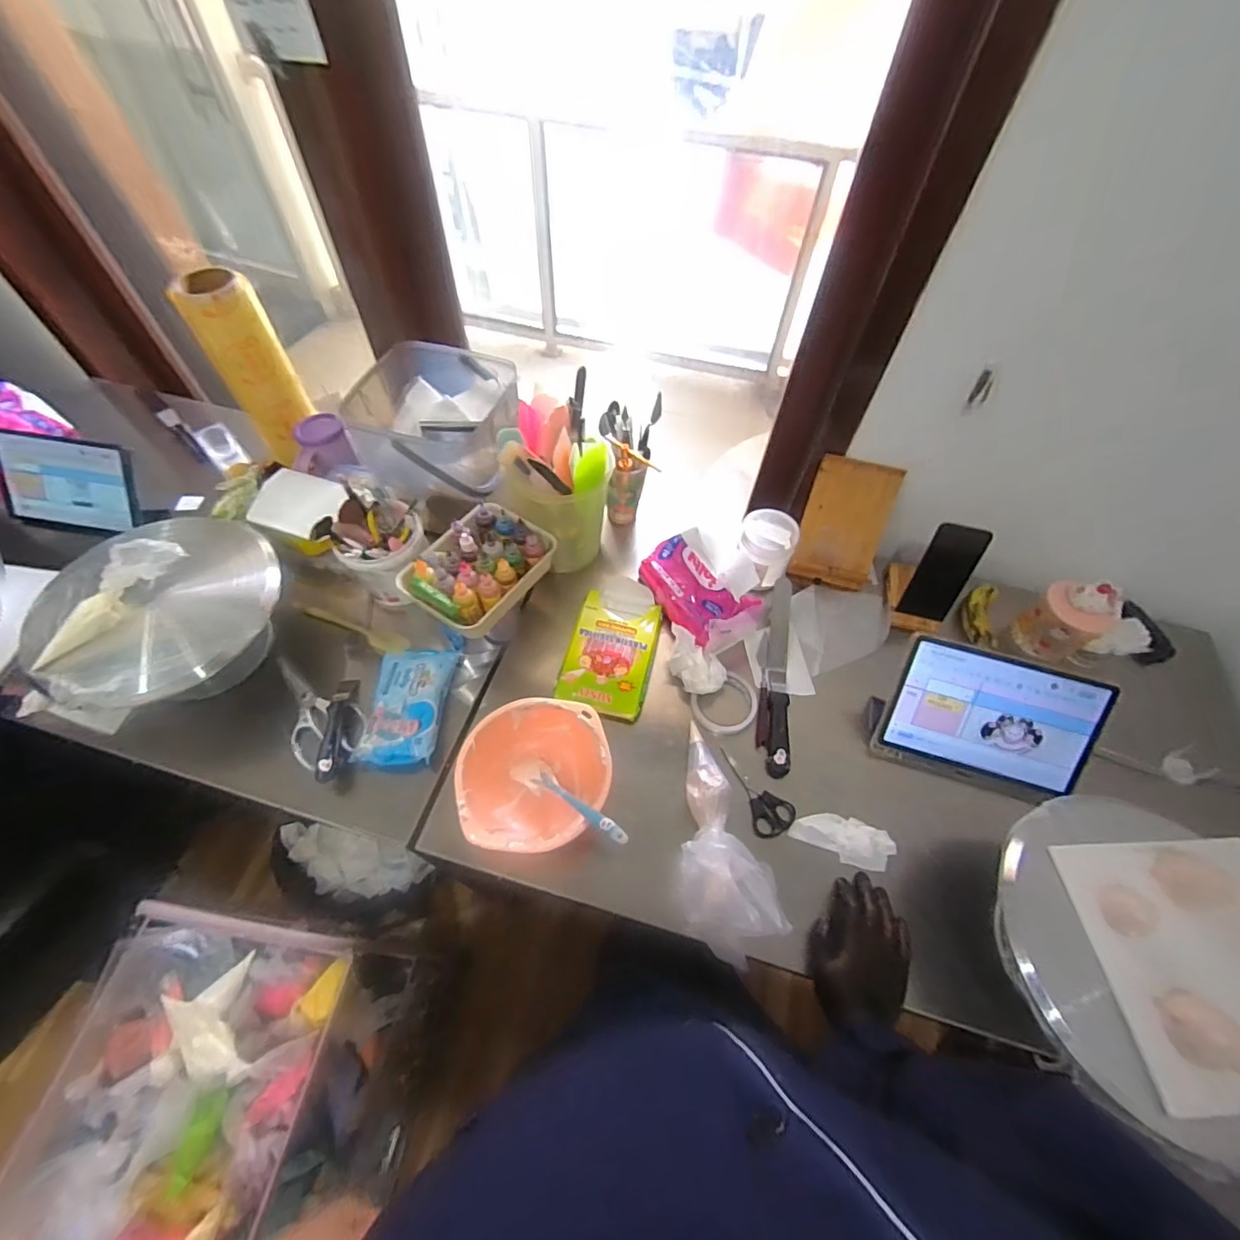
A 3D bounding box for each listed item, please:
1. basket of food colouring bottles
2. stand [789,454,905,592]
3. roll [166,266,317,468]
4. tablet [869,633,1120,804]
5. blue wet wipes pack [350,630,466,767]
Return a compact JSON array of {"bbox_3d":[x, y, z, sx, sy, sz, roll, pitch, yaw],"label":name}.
[{"bbox_3d":[-0.197,-0.073,0.776,0.154,0.083,0.204,32,62,16],"label":"basket of food colouring bottles"},{"bbox_3d":[0.370,-0.157,0.885,0.130,0.202,0.043,14,24,6],"label":"stand"},{"bbox_3d":[-0.618,-0.426,0.907,0.111,0.273,0.114,-34,65,-21],"label":"roll"},{"bbox_3d":[0.495,0.137,0.720,0.249,0.183,0.016,16,14,11],"label":"tablet"},{"bbox_3d":[-0.301,0.106,0.766,0.109,0.030,0.200,5,58,1],"label":"blue wet wipes pack"}]

